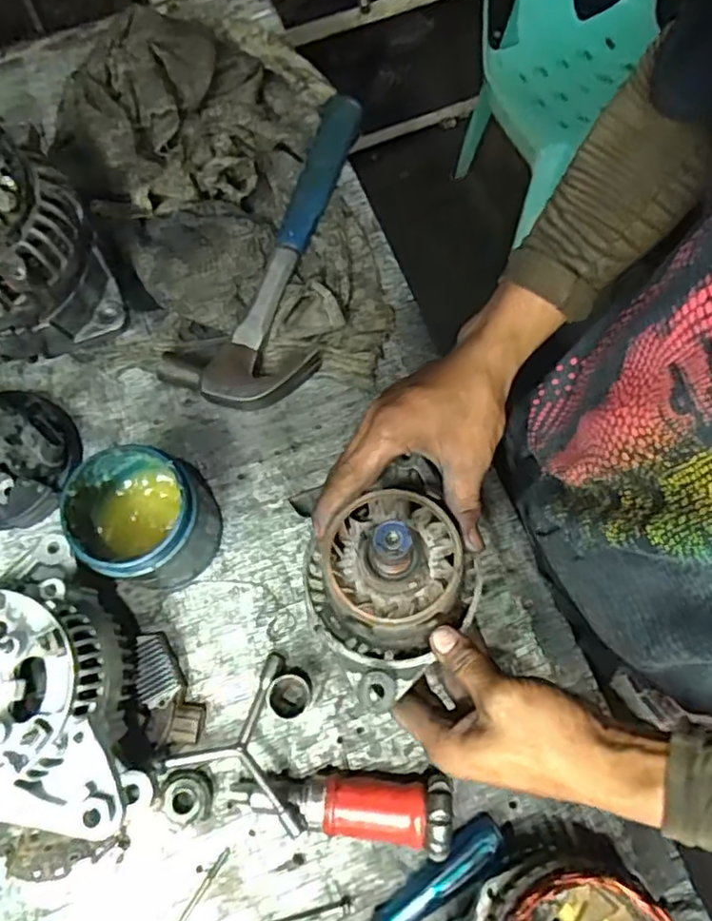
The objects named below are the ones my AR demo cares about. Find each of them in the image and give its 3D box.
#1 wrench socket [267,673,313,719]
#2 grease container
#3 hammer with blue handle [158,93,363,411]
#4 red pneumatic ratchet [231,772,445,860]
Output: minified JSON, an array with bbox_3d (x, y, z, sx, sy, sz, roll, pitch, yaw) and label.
[{"bbox_3d":[-0.049,0.174,0.471,0.031,0.033,0.029,-6,73,-1],"label":"wrench socket"},{"bbox_3d":[-0.154,0.042,0.477,0.087,0.100,0.091,0,73,1],"label":"grease container"},{"bbox_3d":[-0.045,-0.192,0.584,0.117,0.029,0.330,25,75,8],"label":"hammer with blue handle"},{"bbox_3d":[-0.010,0.246,0.444,0.156,0.052,0.047,-1,73,0],"label":"red pneumatic ratchet"}]

